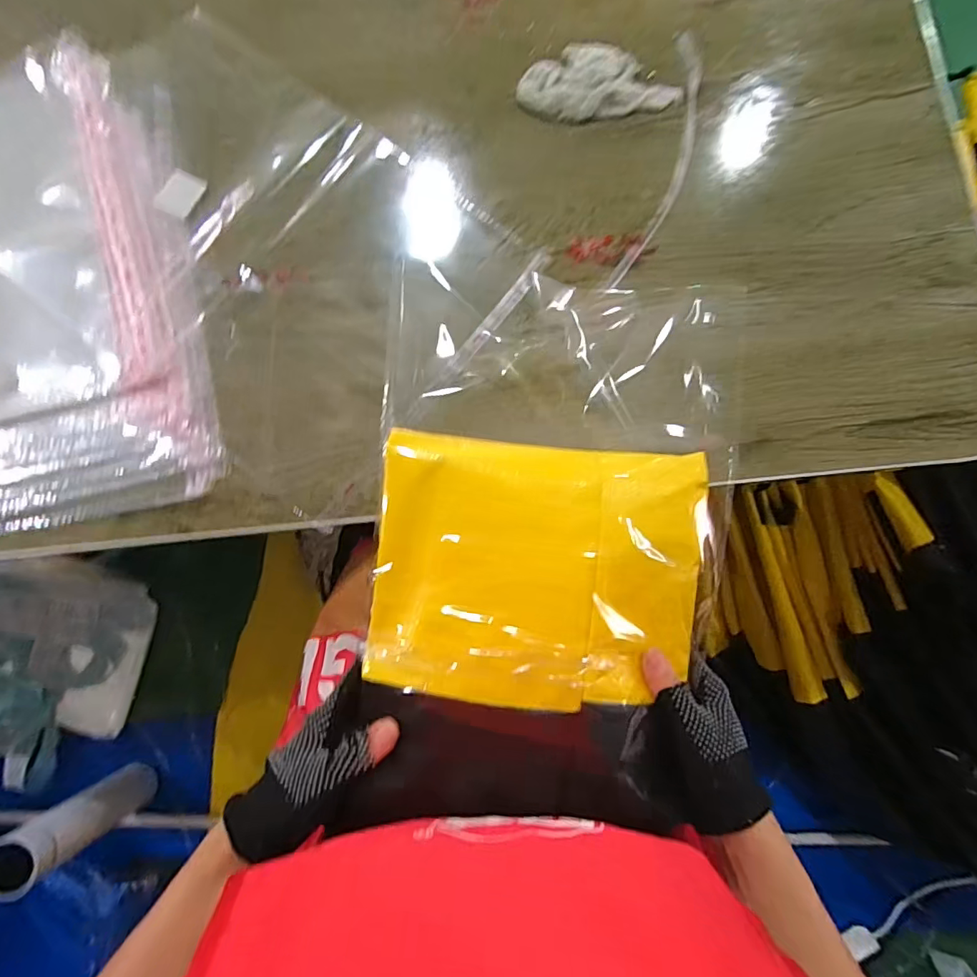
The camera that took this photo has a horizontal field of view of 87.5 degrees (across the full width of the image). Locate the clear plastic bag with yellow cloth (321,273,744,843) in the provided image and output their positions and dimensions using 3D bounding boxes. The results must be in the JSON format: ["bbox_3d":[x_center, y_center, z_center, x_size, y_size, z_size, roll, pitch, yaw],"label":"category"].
[{"bbox_3d":[0.052,0.012,0.376,0.271,0.060,0.421,5,72,-1],"label":"clear plastic bag with yellow cloth"}]

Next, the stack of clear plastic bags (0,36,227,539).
[{"bbox_3d":[-0.489,-0.150,0.421,0.487,0.017,0.399,-10,82,-3],"label":"stack of clear plastic bags"}]

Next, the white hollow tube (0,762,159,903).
[{"bbox_3d":[-0.550,0.448,0.687,0.056,0.224,0.068,-29,84,-5],"label":"white hollow tube"}]

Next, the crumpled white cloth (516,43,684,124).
[{"bbox_3d":[0.099,-0.370,0.459,0.142,0.016,0.071,-9,82,-3],"label":"crumpled white cloth"}]

